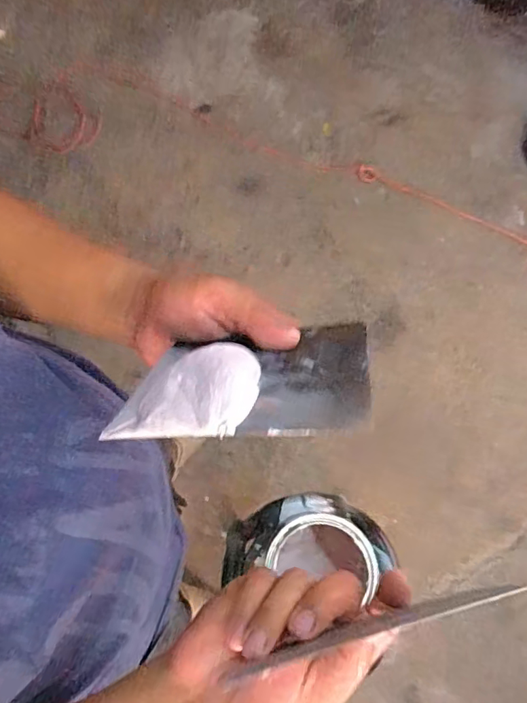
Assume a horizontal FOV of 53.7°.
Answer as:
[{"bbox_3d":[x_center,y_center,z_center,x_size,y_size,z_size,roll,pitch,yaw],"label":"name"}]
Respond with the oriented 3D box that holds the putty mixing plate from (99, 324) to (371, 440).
[{"bbox_3d":[-0.010,0.011,0.283,0.132,0.019,0.088,0,37,15],"label":"putty mixing plate"}]

